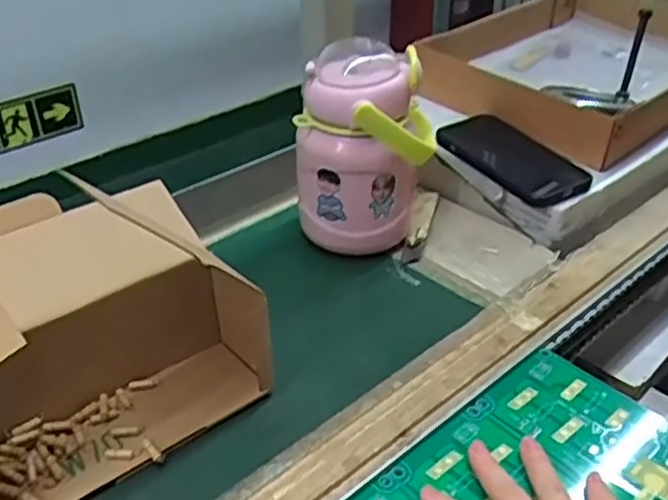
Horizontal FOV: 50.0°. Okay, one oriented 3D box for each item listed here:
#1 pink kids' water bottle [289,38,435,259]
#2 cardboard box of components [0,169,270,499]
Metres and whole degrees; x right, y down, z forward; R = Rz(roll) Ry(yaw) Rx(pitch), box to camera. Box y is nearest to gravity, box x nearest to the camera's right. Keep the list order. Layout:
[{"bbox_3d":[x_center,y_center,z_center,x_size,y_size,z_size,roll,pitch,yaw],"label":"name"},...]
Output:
[{"bbox_3d":[0.027,-0.080,0.604,0.108,0.168,0.084,5,36,8],"label":"pink kids' water bottle"},{"bbox_3d":[-0.185,0.067,0.435,0.260,0.121,0.140,-26,42,-31],"label":"cardboard box of components"}]

